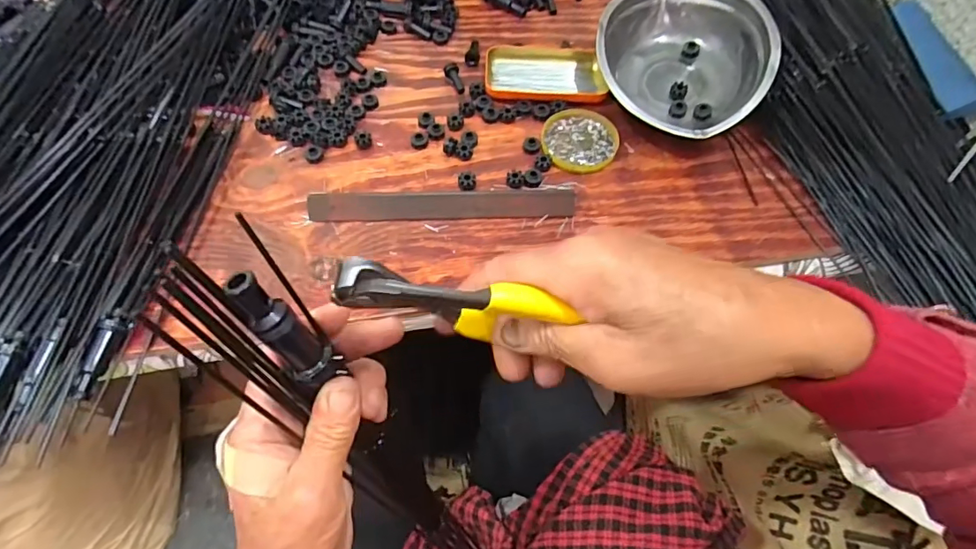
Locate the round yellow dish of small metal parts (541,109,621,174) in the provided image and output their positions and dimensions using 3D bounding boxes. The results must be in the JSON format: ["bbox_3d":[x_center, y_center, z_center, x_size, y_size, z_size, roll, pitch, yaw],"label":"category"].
[{"bbox_3d":[0.102,-0.150,0.567,0.082,0.009,0.087,1,61,-1],"label":"round yellow dish of small metal parts"}]

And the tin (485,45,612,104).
[{"bbox_3d":[0.068,-0.239,0.611,0.141,0.014,0.096,-4,61,-4],"label":"tin"}]

